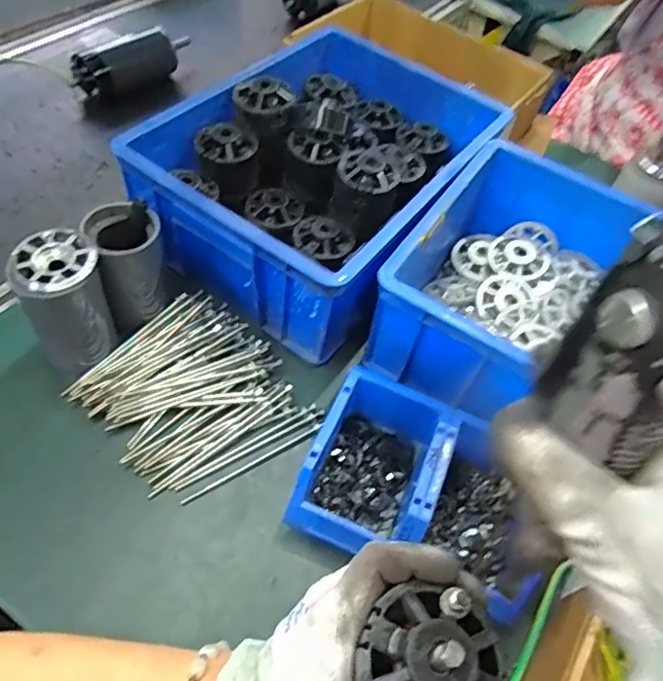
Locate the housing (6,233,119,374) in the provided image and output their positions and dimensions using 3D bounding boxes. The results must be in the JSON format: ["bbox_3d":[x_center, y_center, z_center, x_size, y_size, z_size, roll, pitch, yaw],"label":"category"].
[{"bbox_3d":[-0.263,-0.037,0.558,0.080,0.131,0.075,-31,64,-26],"label":"housing"}]

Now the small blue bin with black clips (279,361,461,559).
[{"bbox_3d":[0.041,0.116,0.520,0.113,0.060,0.156,23,54,8],"label":"small blue bin with black clips"}]

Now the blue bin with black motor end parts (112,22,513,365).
[{"bbox_3d":[-0.006,-0.212,0.707,0.317,0.140,0.425,31,57,14],"label":"blue bin with black motor end parts"}]

